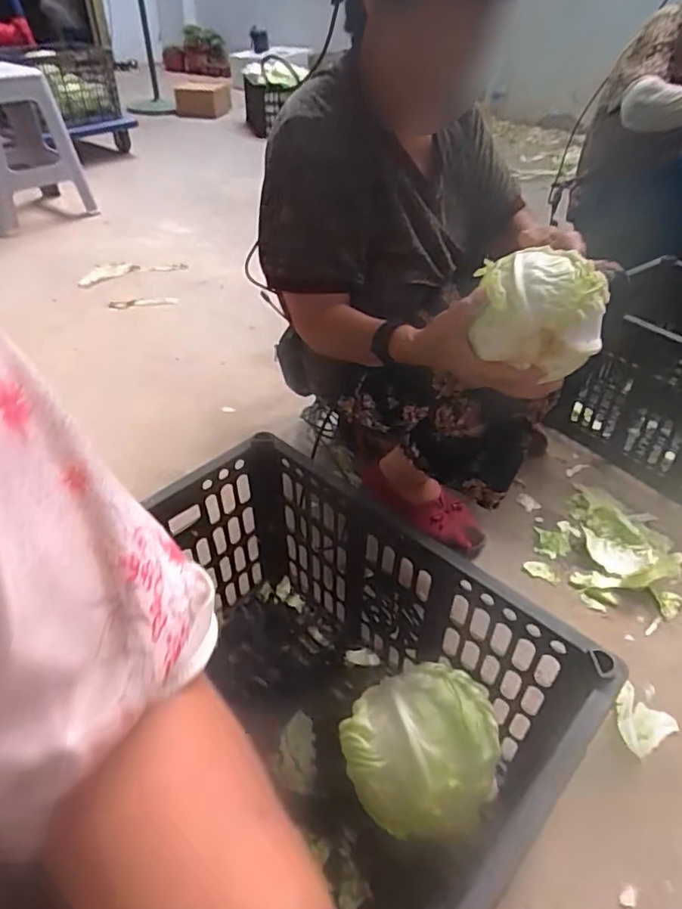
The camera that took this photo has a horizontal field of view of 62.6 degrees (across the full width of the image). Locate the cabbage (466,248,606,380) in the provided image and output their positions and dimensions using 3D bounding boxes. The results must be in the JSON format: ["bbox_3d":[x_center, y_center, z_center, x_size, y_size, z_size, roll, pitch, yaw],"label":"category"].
[{"bbox_3d":[0.200,-0.144,0.572,0.124,0.094,0.095,18,42,21],"label":"cabbage"}]

